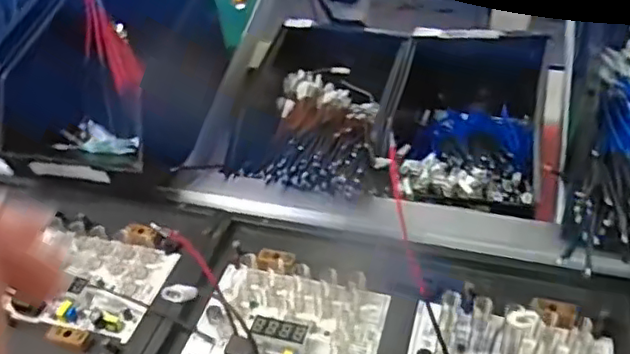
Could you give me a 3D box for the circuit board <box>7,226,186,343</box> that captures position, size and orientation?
[{"bbox_3d":[-0.182,0.086,0.494,0.108,0.021,0.086,5,45,13],"label":"circuit board"}]

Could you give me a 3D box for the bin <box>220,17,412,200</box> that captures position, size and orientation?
[{"bbox_3d":[0.012,-0.067,0.662,0.163,0.083,0.269,7,46,15],"label":"bin"}]

